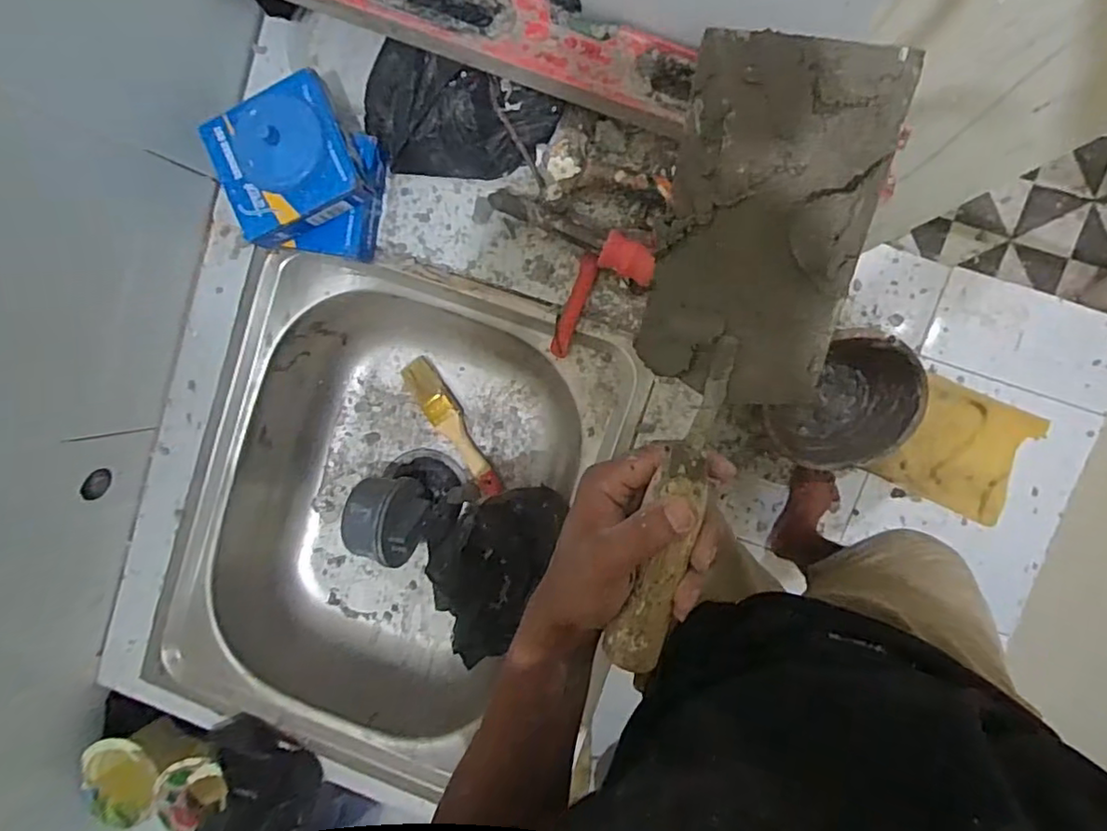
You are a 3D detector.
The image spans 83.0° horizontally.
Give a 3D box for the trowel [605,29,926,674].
[{"bbox_3d":[0.081,-0.007,0.335,0.096,0.051,0.338,13,110,5],"label":"trowel"}]

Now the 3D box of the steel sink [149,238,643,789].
[{"bbox_3d":[-0.163,0.100,0.672,0.385,0.138,0.487,20,97,4],"label":"steel sink"}]

